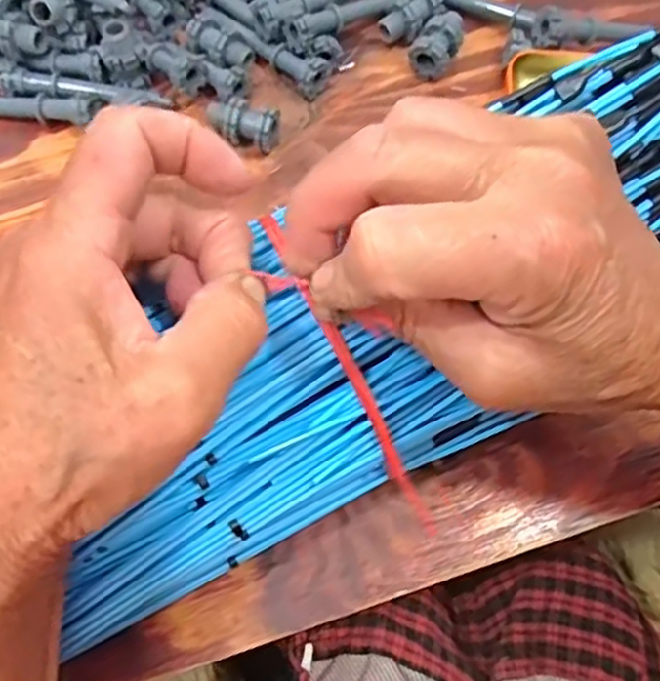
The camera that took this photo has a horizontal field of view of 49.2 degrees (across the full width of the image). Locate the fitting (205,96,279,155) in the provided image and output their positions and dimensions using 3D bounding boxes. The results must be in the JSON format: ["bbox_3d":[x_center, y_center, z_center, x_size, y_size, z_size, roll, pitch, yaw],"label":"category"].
[{"bbox_3d":[-0.046,-0.116,0.390,0.036,0.024,0.024,30,69,13],"label":"fitting"}]

